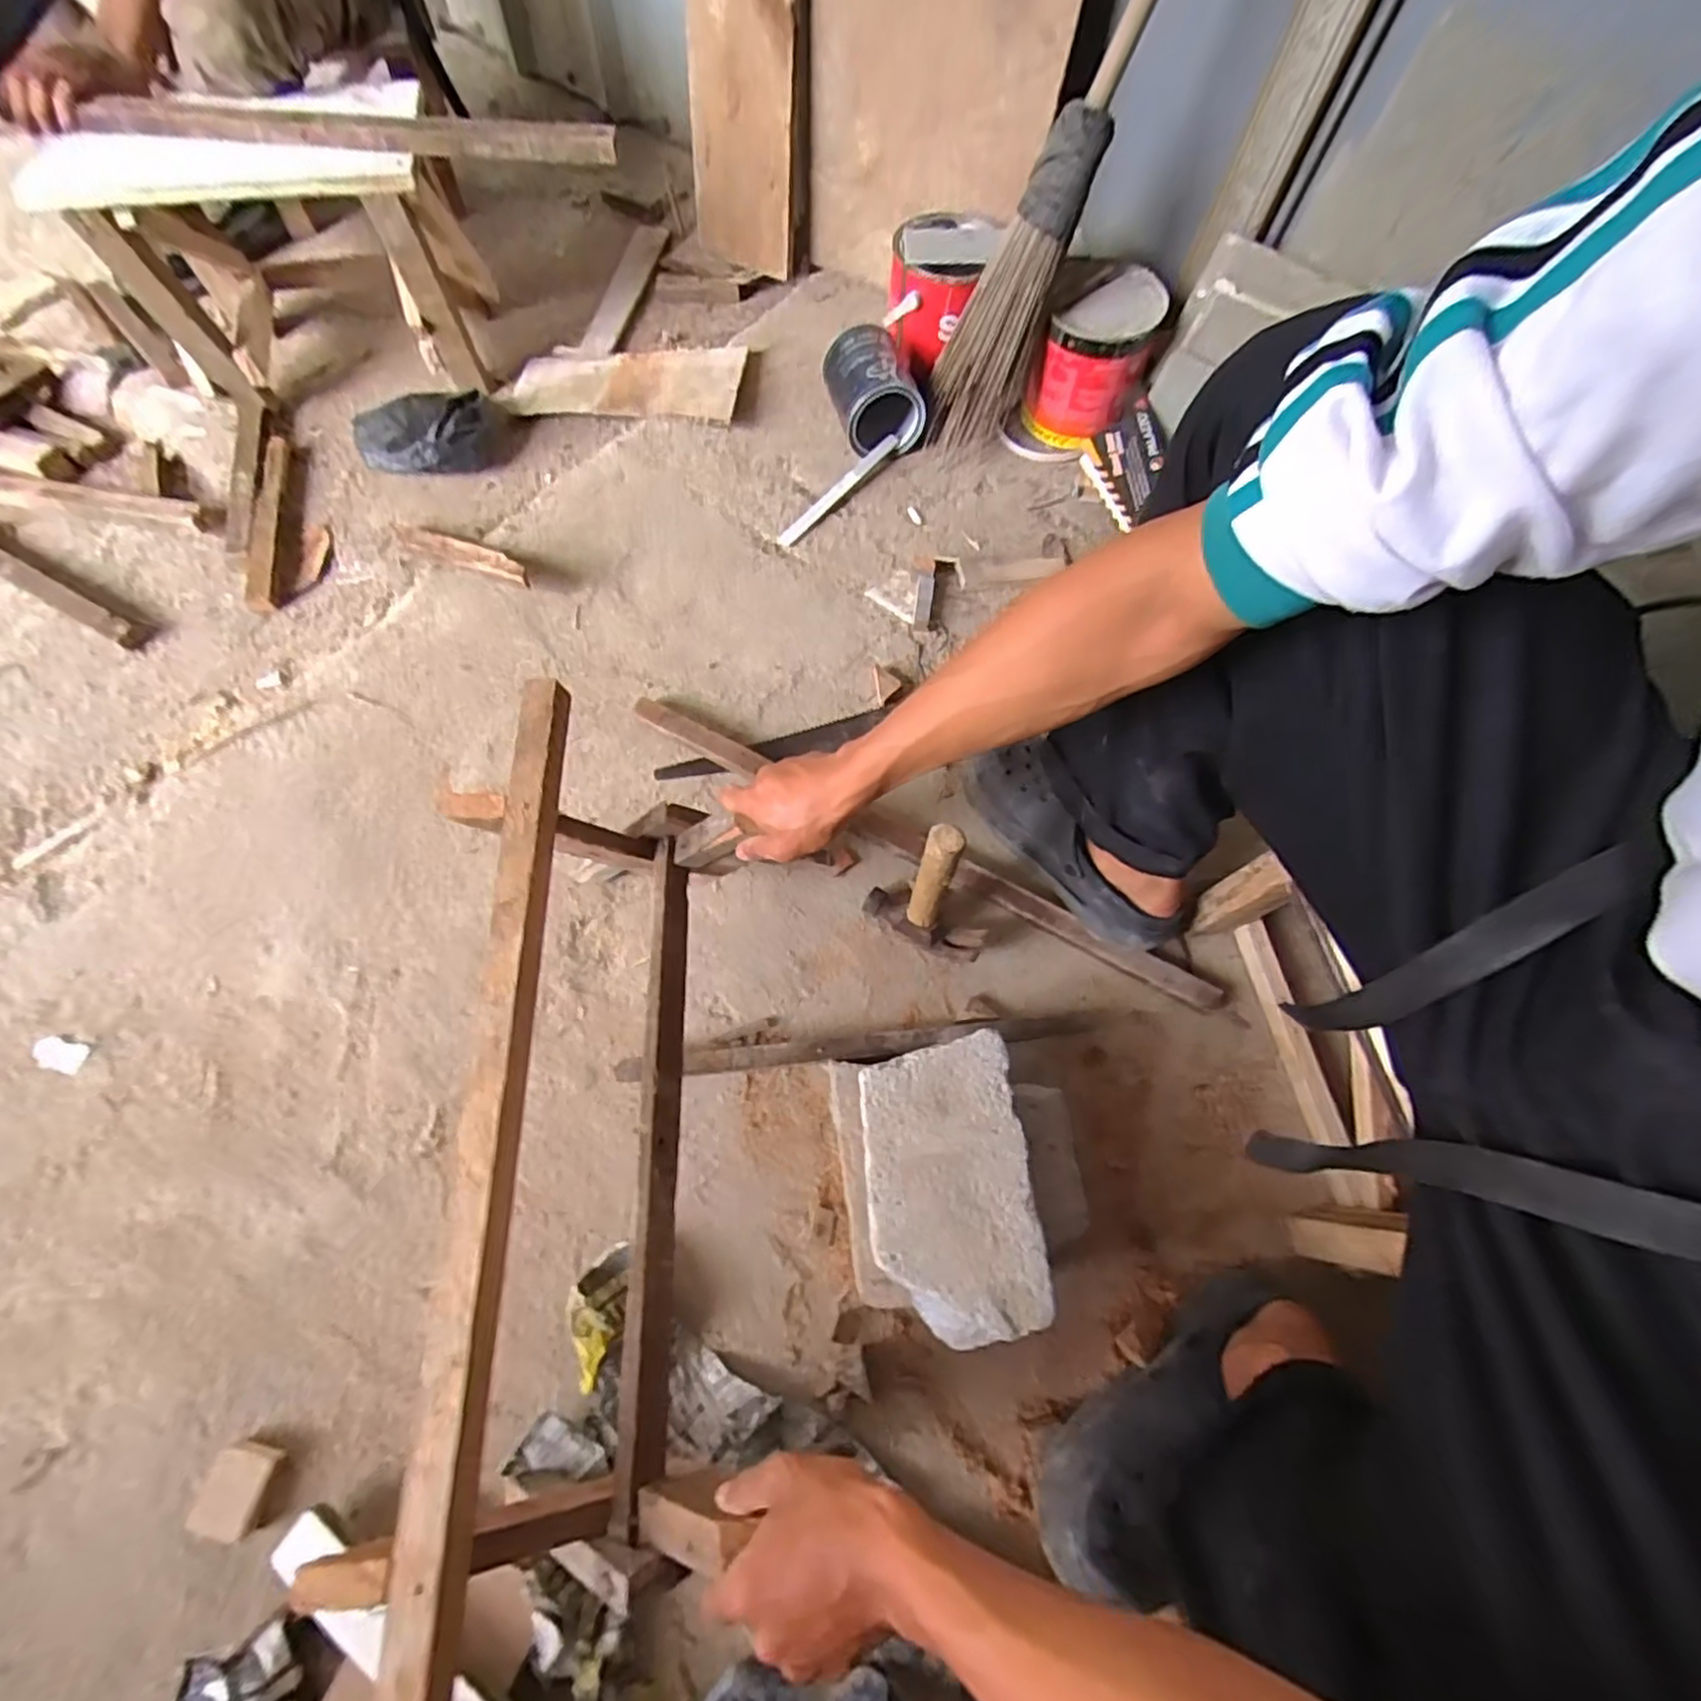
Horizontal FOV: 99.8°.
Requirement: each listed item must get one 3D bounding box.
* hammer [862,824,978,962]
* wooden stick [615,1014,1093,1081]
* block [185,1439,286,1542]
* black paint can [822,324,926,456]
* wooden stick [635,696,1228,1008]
[{"bbox_3d":[0.074,0.033,0.649,0.116,0.222,0.051,34,70,12],"label":"hammer"},{"bbox_3d":[0.009,0.187,0.686,0.447,0.033,0.030,-4,67,-3],"label":"wooden stick"},{"bbox_3d":[-0.467,0.488,0.547,0.049,0.015,0.055,12,68,4],"label":"block"},{"bbox_3d":[0.029,-0.621,0.978,0.121,0.109,0.119,-14,68,-7],"label":"black paint can"},{"bbox_3d":[0.065,-0.008,0.767,0.682,0.033,0.042,28,69,10],"label":"wooden stick"}]

